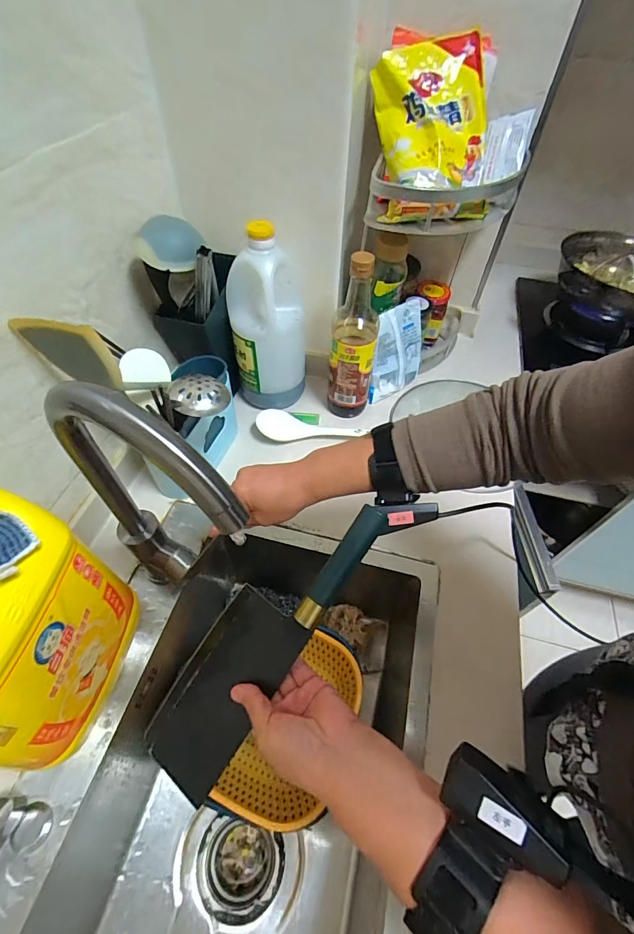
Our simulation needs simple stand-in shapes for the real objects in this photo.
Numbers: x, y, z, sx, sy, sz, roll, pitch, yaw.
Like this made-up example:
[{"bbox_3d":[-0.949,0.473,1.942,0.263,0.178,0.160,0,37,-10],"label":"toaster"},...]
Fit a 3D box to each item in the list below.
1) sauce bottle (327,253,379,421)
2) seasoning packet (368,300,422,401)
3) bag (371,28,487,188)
[{"bbox_3d":[0.058,-0.196,0.636,0.070,0.272,0.068,6,53,2],"label":"sauce bottle"},{"bbox_3d":[0.146,-0.207,0.719,0.131,0.153,0.021,-28,42,-21],"label":"seasoning packet"},{"bbox_3d":[0.163,-0.465,0.540,0.164,0.058,0.193,-14,94,-8],"label":"bag"}]

